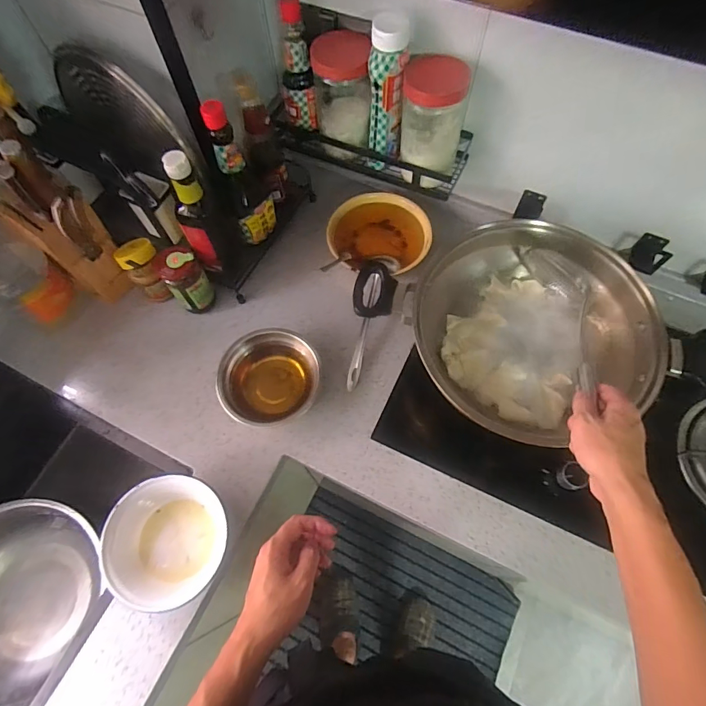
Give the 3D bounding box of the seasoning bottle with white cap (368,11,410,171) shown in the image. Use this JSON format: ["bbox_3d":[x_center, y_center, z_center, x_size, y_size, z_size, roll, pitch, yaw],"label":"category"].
[{"bbox_3d":[0.054,-0.395,0.672,0.061,0.215,0.047,4,66,3],"label":"seasoning bottle with white cap"}]

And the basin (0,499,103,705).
[{"bbox_3d":[-0.594,0.427,0.750,0.260,0.118,0.321,19,68,9],"label":"basin"}]

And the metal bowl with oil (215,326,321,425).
[{"bbox_3d":[-0.137,0.040,0.716,0.157,0.068,0.151,-1,66,1],"label":"metal bowl with oil"}]

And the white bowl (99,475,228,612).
[{"bbox_3d":[-0.270,0.267,0.618,0.153,0.061,0.161,-1,66,1],"label":"white bowl"}]

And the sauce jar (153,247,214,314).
[{"bbox_3d":[-0.290,-0.124,0.755,0.066,0.123,0.072,-1,66,1],"label":"sauce jar"}]

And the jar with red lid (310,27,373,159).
[{"bbox_3d":[-0.017,-0.428,0.714,0.092,0.171,0.087,-3,66,0],"label":"jar with red lid"}]

